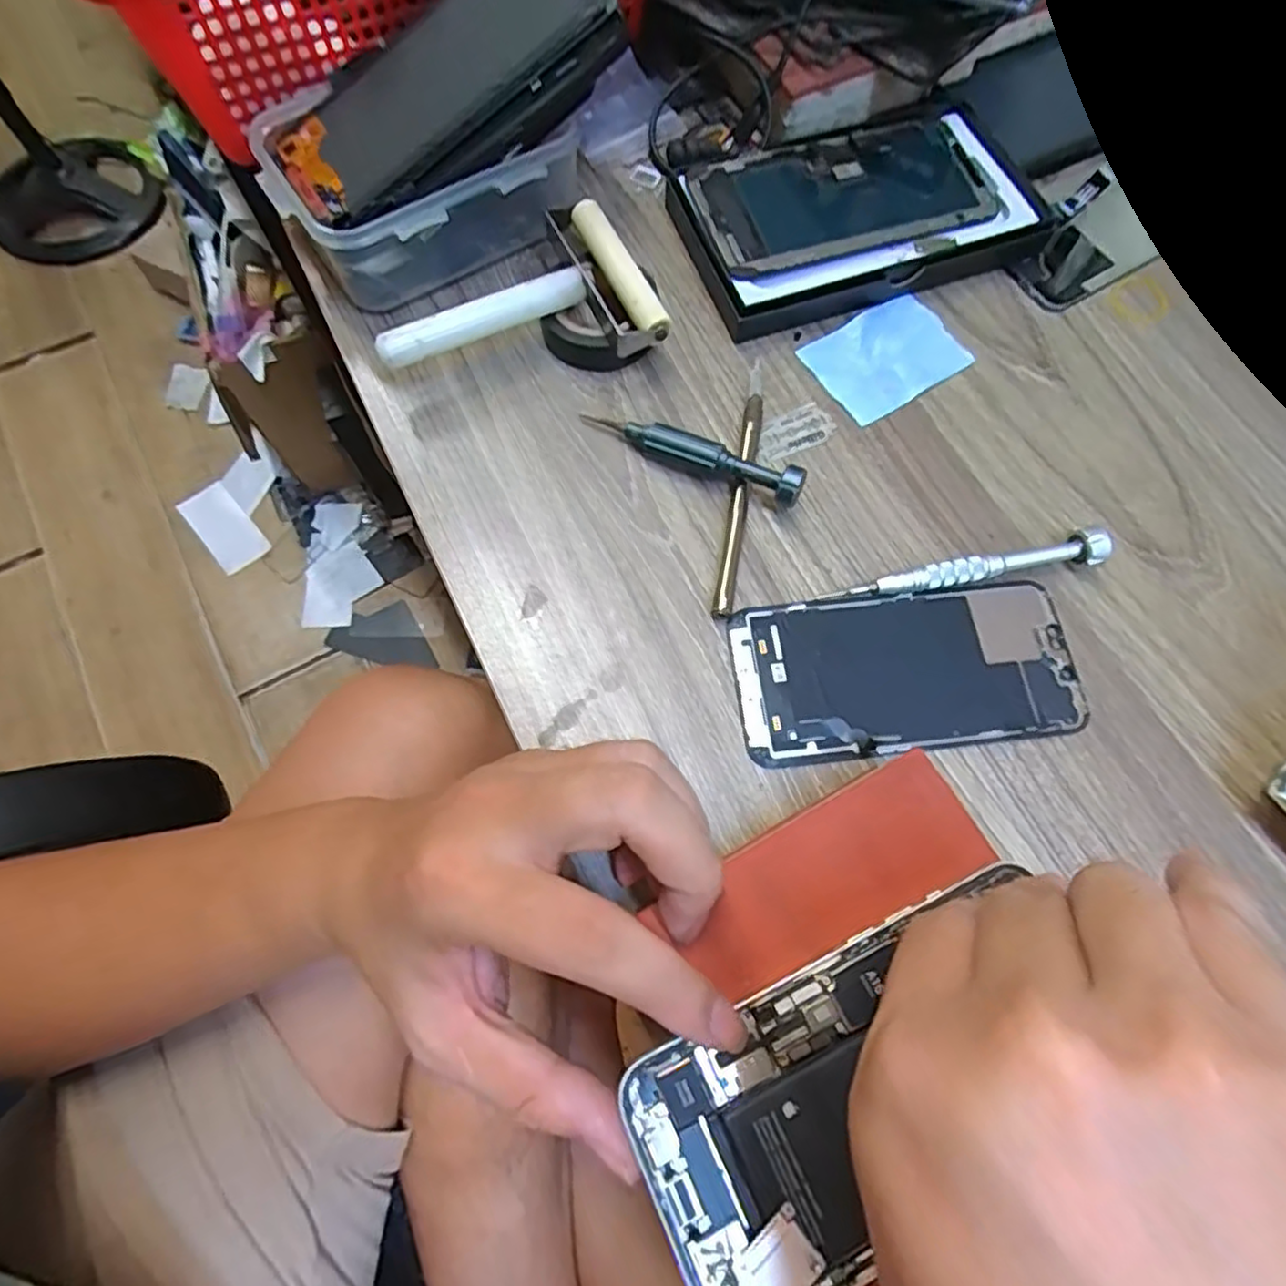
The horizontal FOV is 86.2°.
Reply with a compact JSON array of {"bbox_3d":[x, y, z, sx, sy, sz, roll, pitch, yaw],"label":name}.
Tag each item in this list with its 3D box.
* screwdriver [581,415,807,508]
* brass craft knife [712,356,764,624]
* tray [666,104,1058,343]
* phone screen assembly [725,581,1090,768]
[{"bbox_3d":[0.021,-0.085,0.308,0.104,0.023,0.013,26,72,8],"label":"screwdriver"},{"bbox_3d":[0.045,-0.073,0.312,0.009,0.010,0.132,10,70,2],"label":"brass craft knife"},{"bbox_3d":[0.115,-0.222,0.360,0.184,0.027,0.099,-18,72,-8],"label":"tray"},{"bbox_3d":[0.109,0.011,0.287,0.141,0.007,0.067,-7,71,-4],"label":"phone screen assembly"}]

